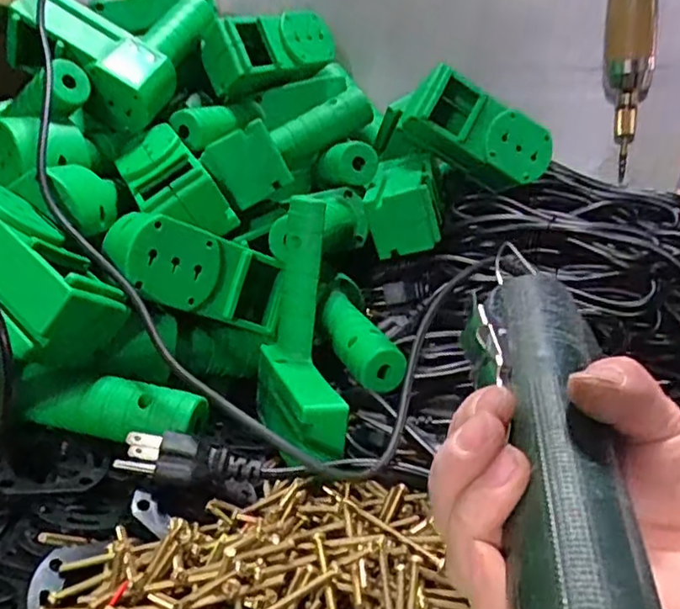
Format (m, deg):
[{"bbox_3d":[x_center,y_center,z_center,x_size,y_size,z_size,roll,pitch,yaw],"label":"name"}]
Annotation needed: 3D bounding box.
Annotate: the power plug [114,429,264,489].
[{"bbox_3d":[-0.074,0.078,0.319,0.068,0.028,0.014,0,18,1],"label":"power plug"}]

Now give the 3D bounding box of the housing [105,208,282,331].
[{"bbox_3d":[-0.090,-0.022,0.411,0.108,0.049,0.046,23,-1,-41],"label":"housing"}]

